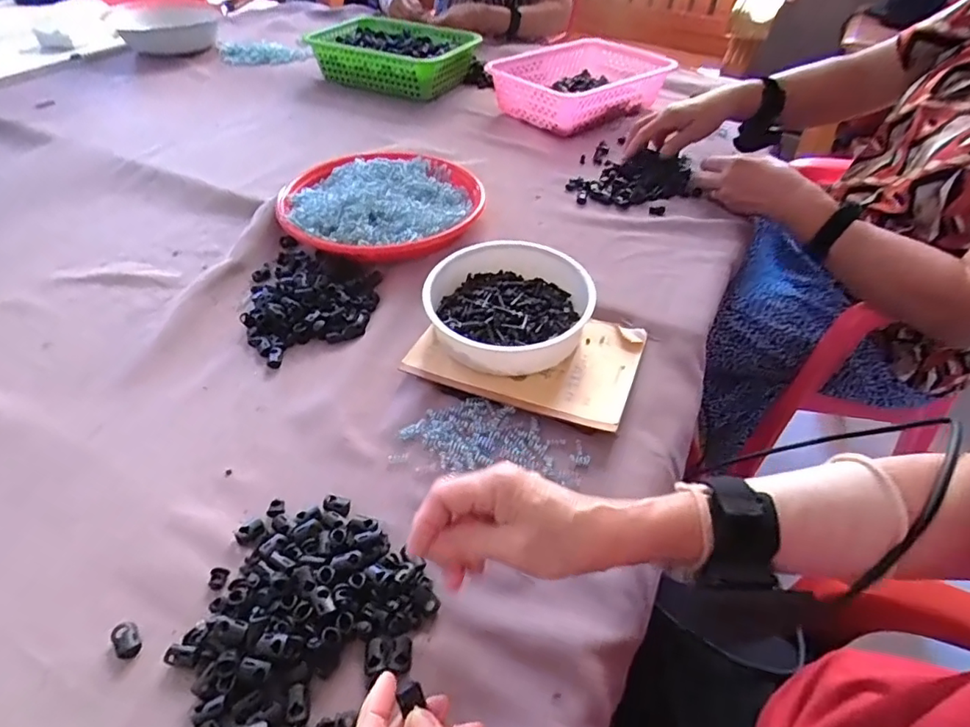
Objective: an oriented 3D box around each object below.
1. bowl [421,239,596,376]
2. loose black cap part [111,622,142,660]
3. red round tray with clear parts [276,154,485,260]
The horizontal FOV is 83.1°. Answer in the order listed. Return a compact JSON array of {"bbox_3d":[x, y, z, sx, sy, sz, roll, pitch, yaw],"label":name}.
[{"bbox_3d":[0.019,-0.054,0.544,0.160,0.054,0.161,0,47,0],"label":"bowl"},{"bbox_3d":[-0.227,0.175,0.346,0.014,0.007,0.023,-33,56,-27],"label":"loose black cap part"},{"bbox_3d":[-0.129,-0.204,0.694,0.238,0.046,0.231,0,47,0],"label":"red round tray with clear parts"}]

